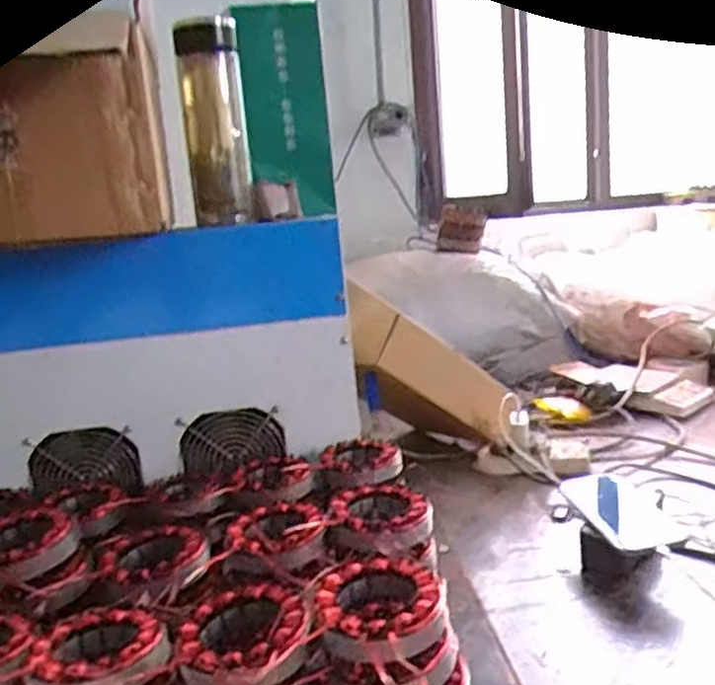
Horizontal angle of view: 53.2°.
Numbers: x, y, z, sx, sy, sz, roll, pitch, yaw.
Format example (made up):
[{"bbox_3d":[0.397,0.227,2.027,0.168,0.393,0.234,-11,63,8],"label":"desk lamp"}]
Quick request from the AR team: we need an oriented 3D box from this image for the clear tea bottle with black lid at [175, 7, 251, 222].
[{"bbox_3d":[-0.159,-0.242,0.795,0.065,0.210,0.062,-7,11,-13],"label":"clear tea bottle with black lid"}]

